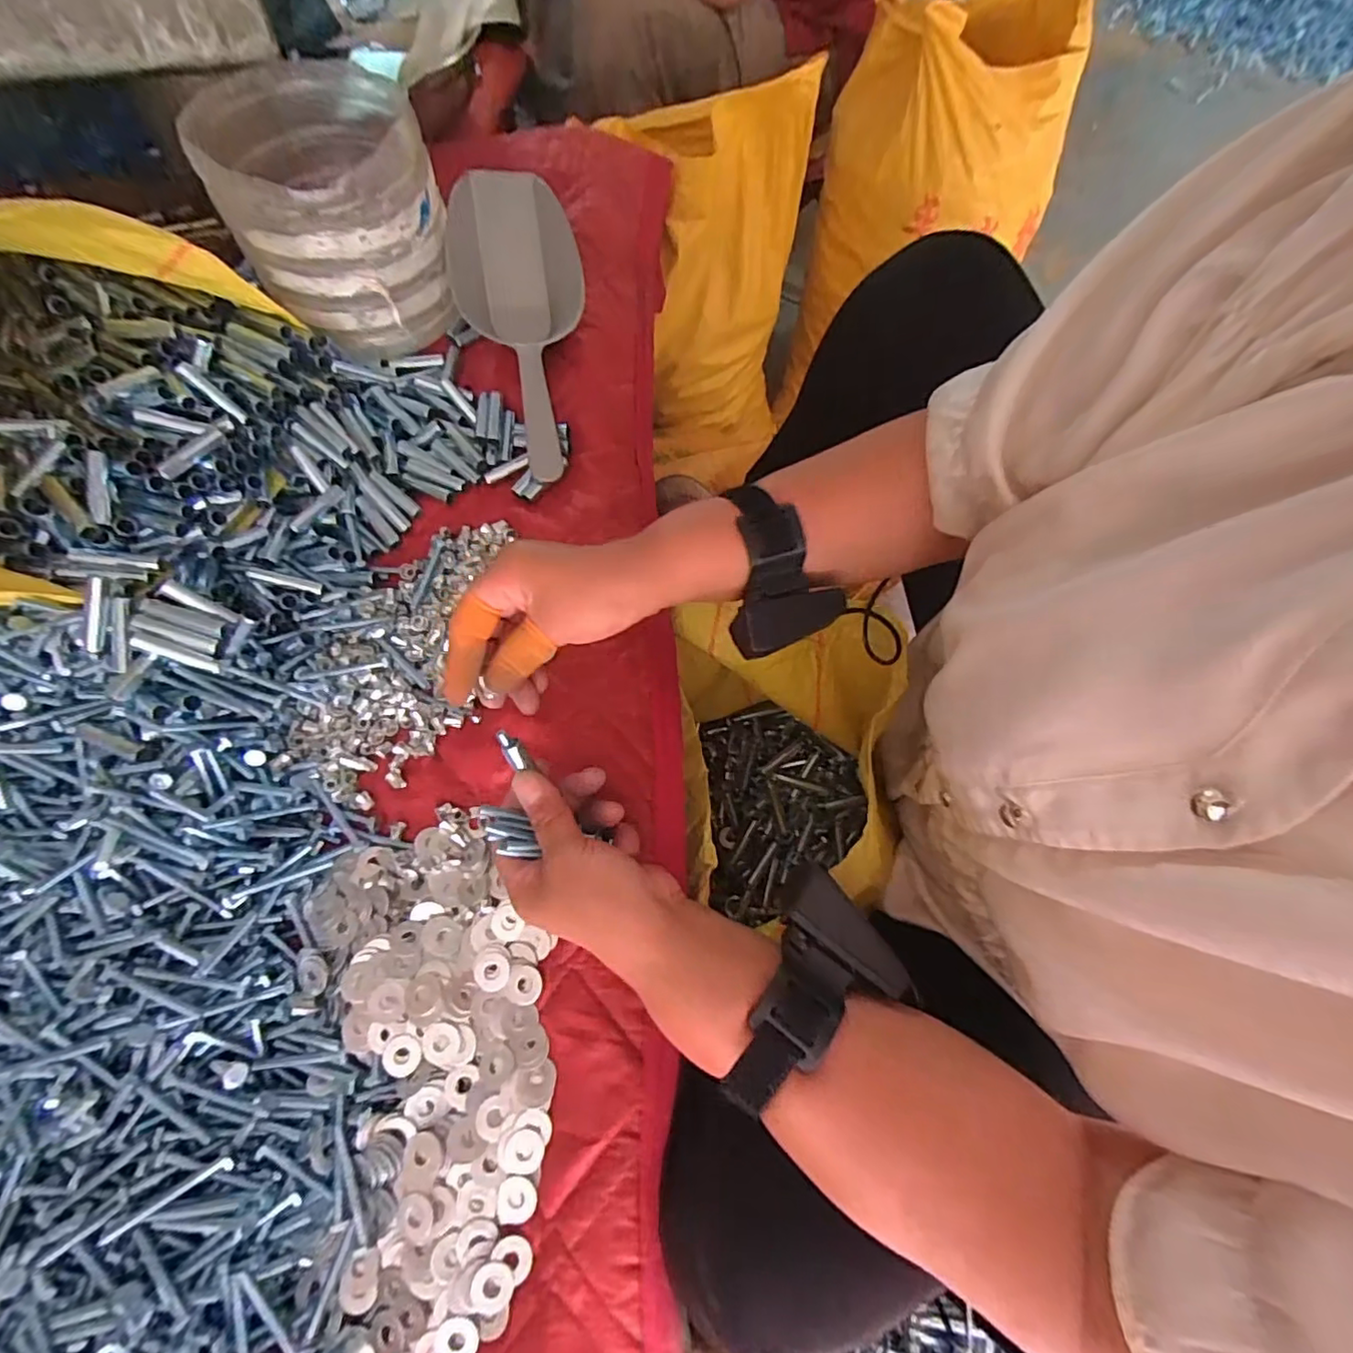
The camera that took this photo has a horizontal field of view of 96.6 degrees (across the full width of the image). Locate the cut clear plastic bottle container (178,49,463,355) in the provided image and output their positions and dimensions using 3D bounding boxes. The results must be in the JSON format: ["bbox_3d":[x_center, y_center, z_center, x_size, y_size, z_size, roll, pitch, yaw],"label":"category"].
[{"bbox_3d":[-0.261,-0.364,0.486,0.145,0.148,0.151,-24,69,-5],"label":"cut clear plastic bottle container"}]

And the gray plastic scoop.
[{"bbox_3d":[-0.128,-0.297,0.518,0.105,0.049,0.281,-10,82,-1],"label":"gray plastic scoop"}]

